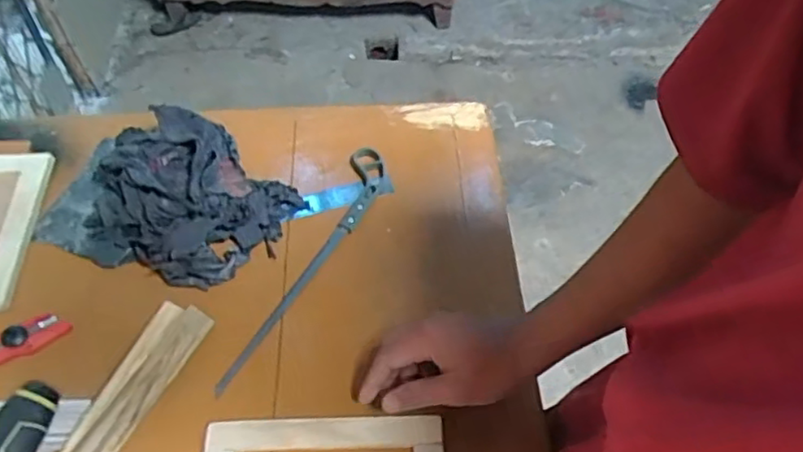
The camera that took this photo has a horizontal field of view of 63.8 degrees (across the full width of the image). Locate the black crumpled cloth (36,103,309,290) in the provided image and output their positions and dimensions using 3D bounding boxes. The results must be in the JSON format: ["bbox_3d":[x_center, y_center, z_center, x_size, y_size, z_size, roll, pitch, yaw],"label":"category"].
[{"bbox_3d":[-0.251,-0.039,0.702,0.249,0.063,0.197,22,55,14],"label":"black crumpled cloth"}]

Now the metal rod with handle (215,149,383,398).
[{"bbox_3d":[-0.093,0.035,0.684,0.046,0.020,0.321,19,54,12],"label":"metal rod with handle"}]

